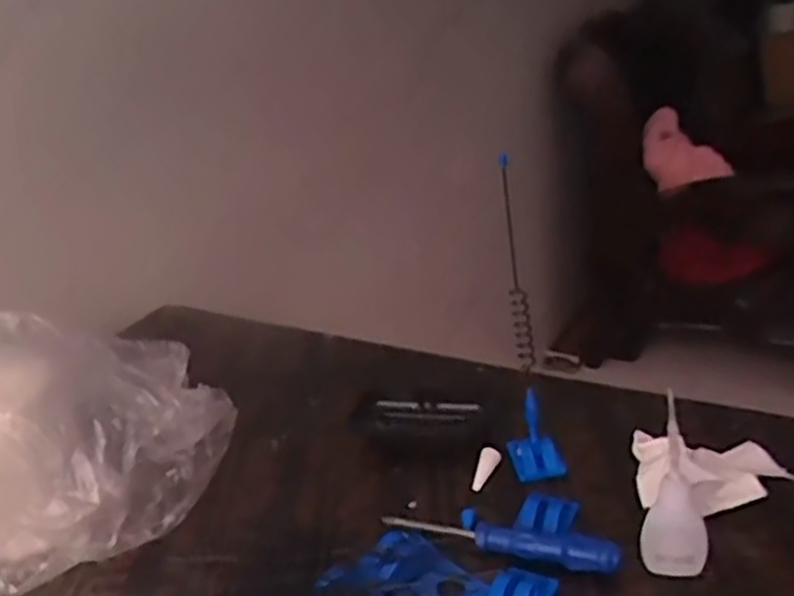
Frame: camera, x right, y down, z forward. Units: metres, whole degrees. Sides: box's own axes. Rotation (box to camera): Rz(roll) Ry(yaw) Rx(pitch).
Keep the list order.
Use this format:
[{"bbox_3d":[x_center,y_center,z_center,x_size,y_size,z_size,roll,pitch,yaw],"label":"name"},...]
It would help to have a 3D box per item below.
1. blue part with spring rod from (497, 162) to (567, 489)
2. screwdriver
[{"bbox_3d":[0.088,0.018,0.530,0.034,0.215,0.055,-4,24,8],"label":"blue part with spring rod"},{"bbox_3d":[0.061,0.149,0.490,0.152,0.017,0.014,5,27,26],"label":"screwdriver"}]

